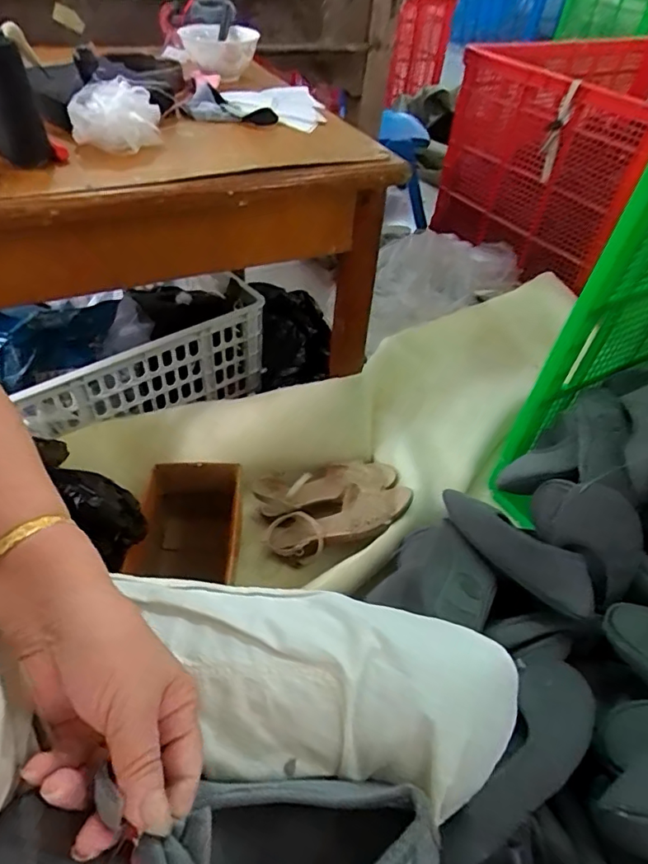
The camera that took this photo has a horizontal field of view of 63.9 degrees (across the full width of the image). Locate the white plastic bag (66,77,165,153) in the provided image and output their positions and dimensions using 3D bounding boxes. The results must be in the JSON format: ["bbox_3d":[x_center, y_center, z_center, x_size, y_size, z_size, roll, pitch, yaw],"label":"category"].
[{"bbox_3d":[-0.229,-0.346,0.573,0.095,0.047,0.069,-12,49,-17],"label":"white plastic bag"}]

